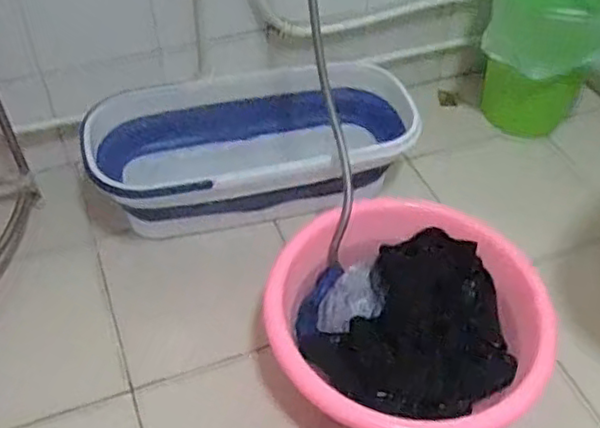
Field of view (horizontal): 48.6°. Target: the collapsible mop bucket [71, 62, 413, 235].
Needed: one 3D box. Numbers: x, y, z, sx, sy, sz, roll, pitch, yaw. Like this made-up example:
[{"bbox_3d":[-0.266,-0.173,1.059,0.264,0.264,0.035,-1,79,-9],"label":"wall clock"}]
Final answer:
[{"bbox_3d":[-0.079,-0.103,1.142,0.535,0.165,0.272,-12,48,-11],"label":"collapsible mop bucket"}]

